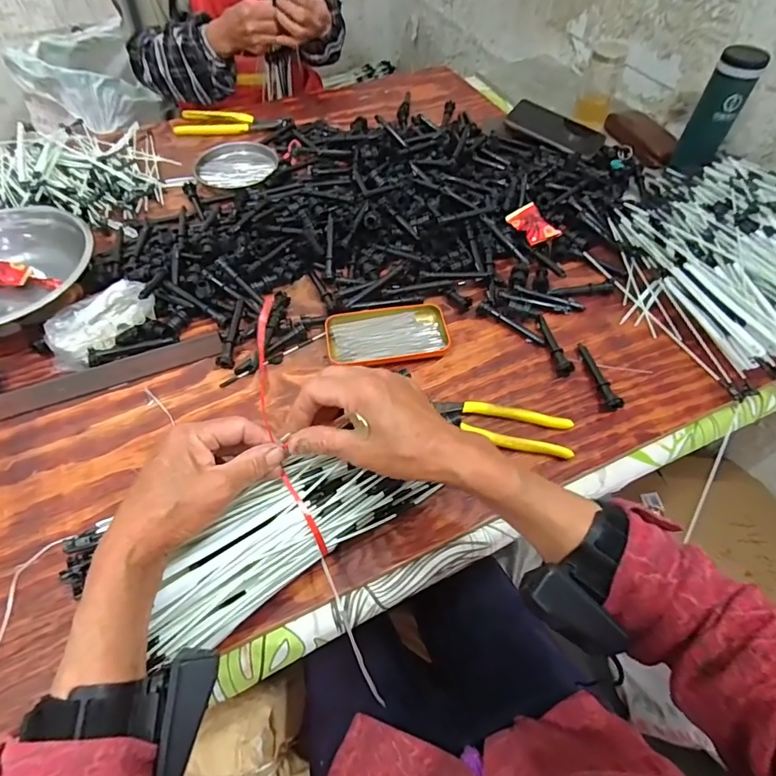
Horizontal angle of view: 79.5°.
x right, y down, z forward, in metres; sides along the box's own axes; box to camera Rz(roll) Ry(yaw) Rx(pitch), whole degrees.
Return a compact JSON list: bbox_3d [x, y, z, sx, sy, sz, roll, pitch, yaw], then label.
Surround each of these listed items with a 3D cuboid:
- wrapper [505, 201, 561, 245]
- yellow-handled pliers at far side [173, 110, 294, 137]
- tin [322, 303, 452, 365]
[{"bbox_3d":[0.203,-0.229,0.655,0.044,0.021,0.068,-29,60,-19],"label":"wrapper"},{"bbox_3d":[-0.282,-0.495,0.865,0.216,0.020,0.074,2,55,1],"label":"yellow-handled pliers at far side"},{"bbox_3d":[-0.002,-0.065,0.560,0.140,0.016,0.080,-9,56,-6],"label":"tin"}]

